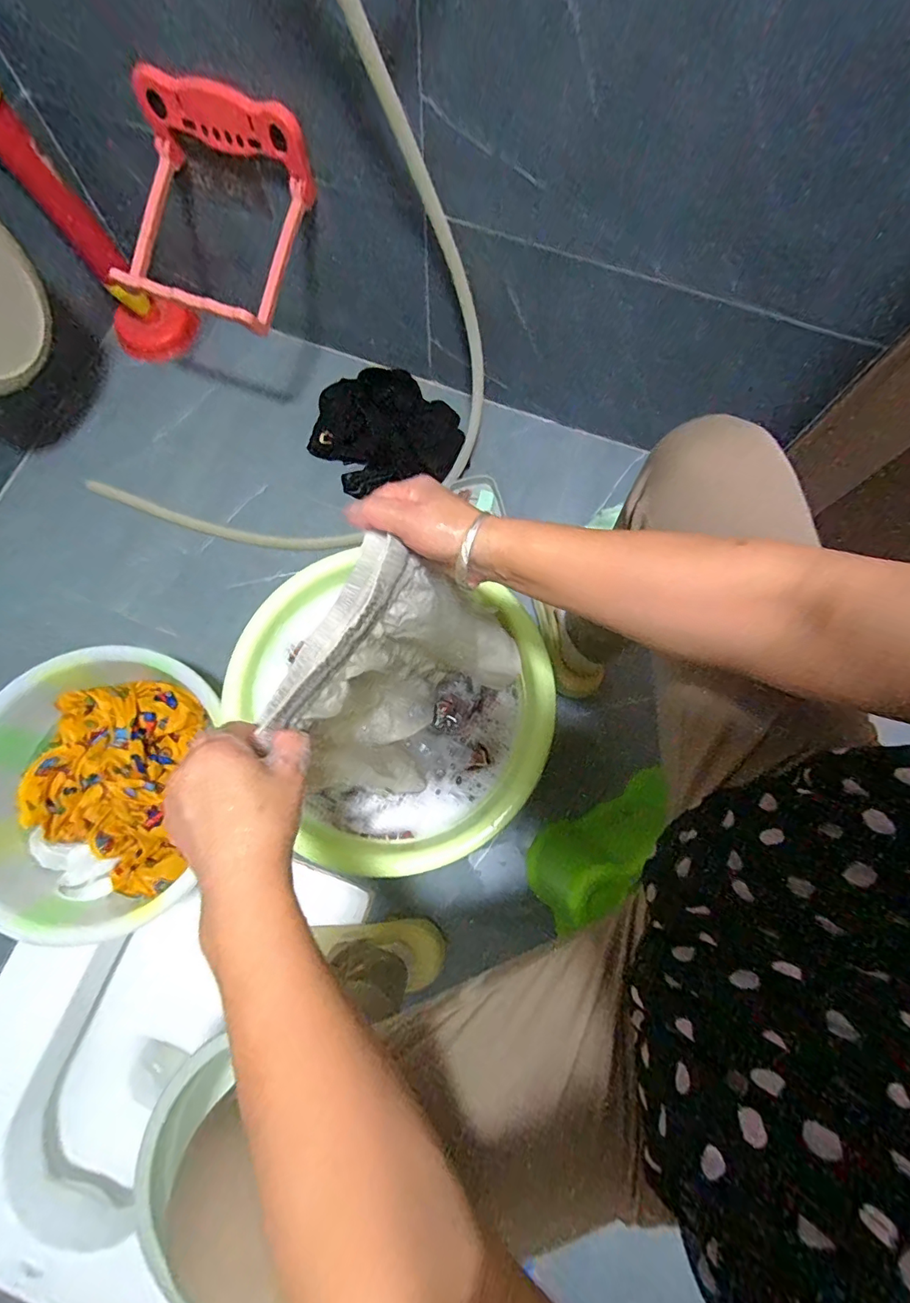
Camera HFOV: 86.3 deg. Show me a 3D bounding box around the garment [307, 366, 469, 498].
[{"bbox_3d":[-0.123,-0.372,0.808,0.234,0.066,0.215,-24,76,-8],"label":"garment"}]

